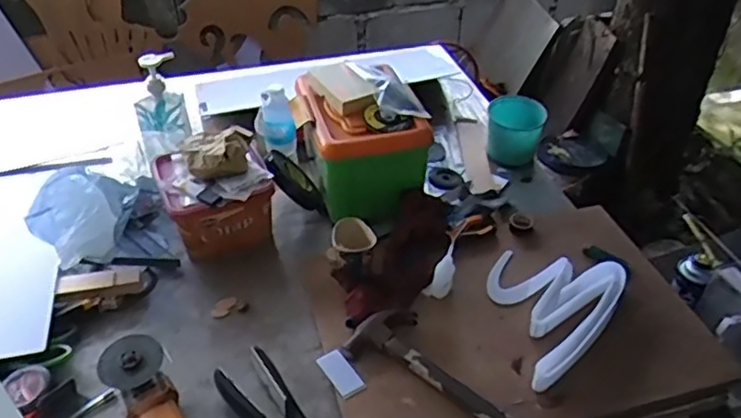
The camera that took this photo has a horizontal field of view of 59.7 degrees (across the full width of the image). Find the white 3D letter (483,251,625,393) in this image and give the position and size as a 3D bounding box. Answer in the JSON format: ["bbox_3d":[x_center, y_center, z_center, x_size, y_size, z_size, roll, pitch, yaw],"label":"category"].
[{"bbox_3d":[0.269,0.152,1.034,0.203,0.040,0.273,26,47,27],"label":"white 3D letter"}]

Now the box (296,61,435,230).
[{"bbox_3d":[-0.010,-0.137,1.256,0.214,0.213,0.258,-11,42,-13],"label":"box"}]

